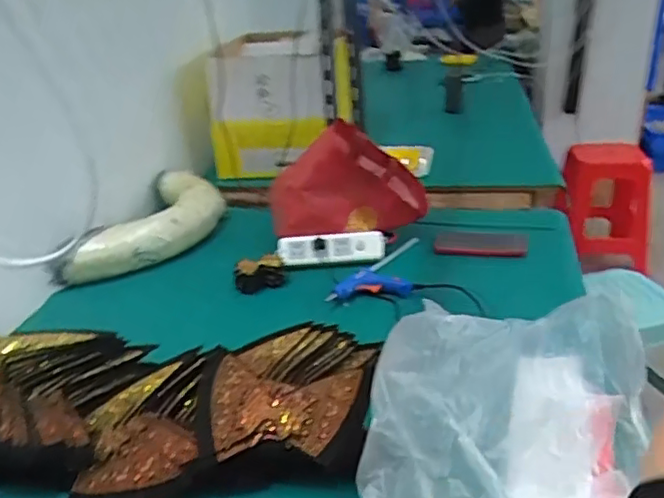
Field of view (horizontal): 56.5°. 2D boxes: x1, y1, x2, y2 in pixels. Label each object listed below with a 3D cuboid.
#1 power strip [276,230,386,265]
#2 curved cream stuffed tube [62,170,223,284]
[{"bbox_3d":[0.000,-0.003,1.140,0.198,0.040,0.047,-3,26,1],"label":"power strip"},{"bbox_3d":[-0.352,-0.052,1.276,0.196,0.088,0.410,2,27,12],"label":"curved cream stuffed tube"}]

